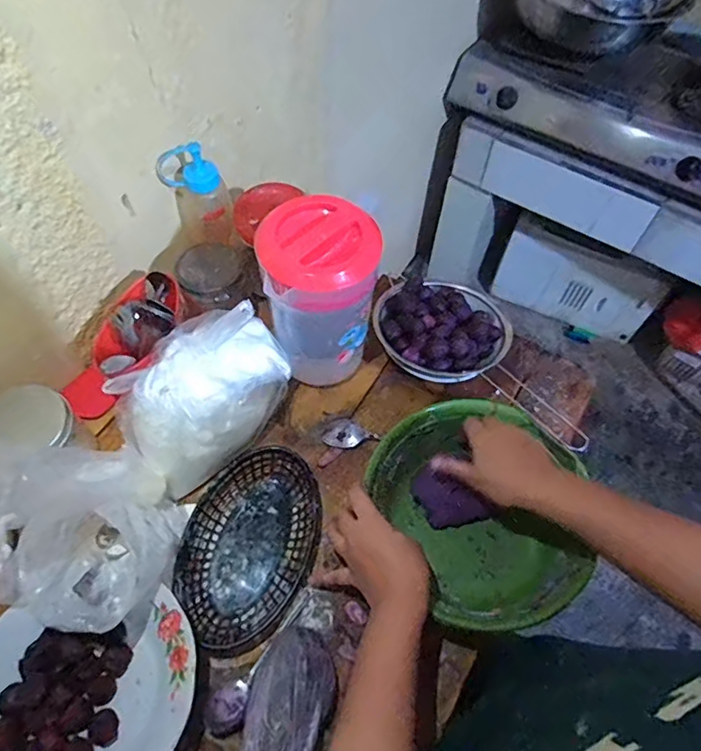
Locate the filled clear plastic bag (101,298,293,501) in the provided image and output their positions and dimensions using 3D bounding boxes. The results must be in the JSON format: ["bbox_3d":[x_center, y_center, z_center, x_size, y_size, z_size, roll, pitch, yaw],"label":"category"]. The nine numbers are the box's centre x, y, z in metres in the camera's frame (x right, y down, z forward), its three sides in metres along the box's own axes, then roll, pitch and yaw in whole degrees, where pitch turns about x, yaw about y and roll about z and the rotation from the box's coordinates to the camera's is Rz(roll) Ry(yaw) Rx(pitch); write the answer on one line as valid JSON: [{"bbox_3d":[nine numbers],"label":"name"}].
[{"bbox_3d":[-0.167,0.009,0.613,0.193,0.150,0.126,-38,67,-22],"label":"filled clear plastic bag"}]

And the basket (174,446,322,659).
[{"bbox_3d":[-0.111,0.184,0.604,0.137,0.037,0.217,10,59,4],"label":"basket"}]

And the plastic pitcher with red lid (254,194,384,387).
[{"bbox_3d":[-0.034,-0.087,0.624,0.118,0.205,0.108,1,59,-2],"label":"plastic pitcher with red lid"}]

